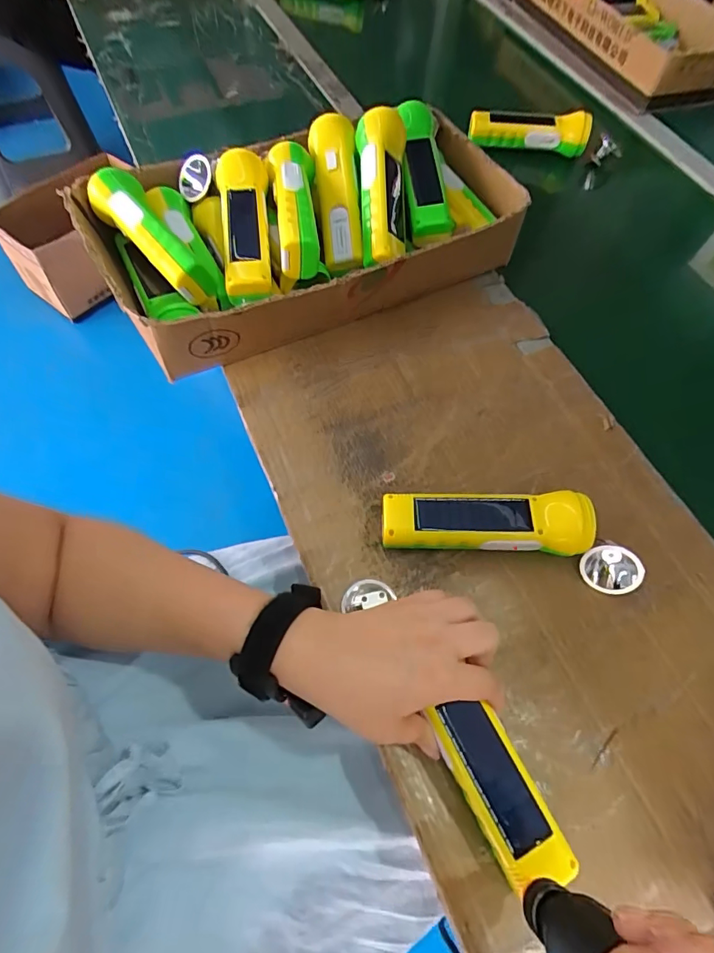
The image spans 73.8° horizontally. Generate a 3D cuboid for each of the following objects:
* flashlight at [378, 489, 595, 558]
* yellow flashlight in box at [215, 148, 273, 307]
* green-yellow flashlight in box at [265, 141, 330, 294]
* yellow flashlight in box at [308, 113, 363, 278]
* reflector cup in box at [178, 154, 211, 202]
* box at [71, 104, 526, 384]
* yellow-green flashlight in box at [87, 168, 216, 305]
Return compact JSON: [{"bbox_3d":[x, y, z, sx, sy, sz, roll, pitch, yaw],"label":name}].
[{"bbox_3d":[0.103,0.038,0.391,0.163,0.042,0.045,5,62,-2],"label":"flashlight"},{"bbox_3d":[-0.109,-0.246,0.465,0.051,0.053,0.179,-6,63,-8],"label":"yellow flashlight in box"},{"bbox_3d":[-0.061,-0.263,0.478,0.047,0.057,0.171,-5,63,-7],"label":"green-yellow flashlight in box"},{"bbox_3d":[-0.022,-0.288,0.489,0.047,0.044,0.171,-3,75,-6],"label":"yellow flashlight in box"},{"bbox_3d":[-0.170,-0.315,0.506,0.029,0.044,0.023,27,23,-15],"label":"reflector cup in box"},{"bbox_3d":[-0.044,-0.263,0.507,0.435,0.112,0.222,-21,66,-15],"label":"box"},{"bbox_3d":[-0.197,-0.226,0.448,0.049,0.046,0.163,-32,69,-19],"label":"yellow-green flashlight in box"}]

